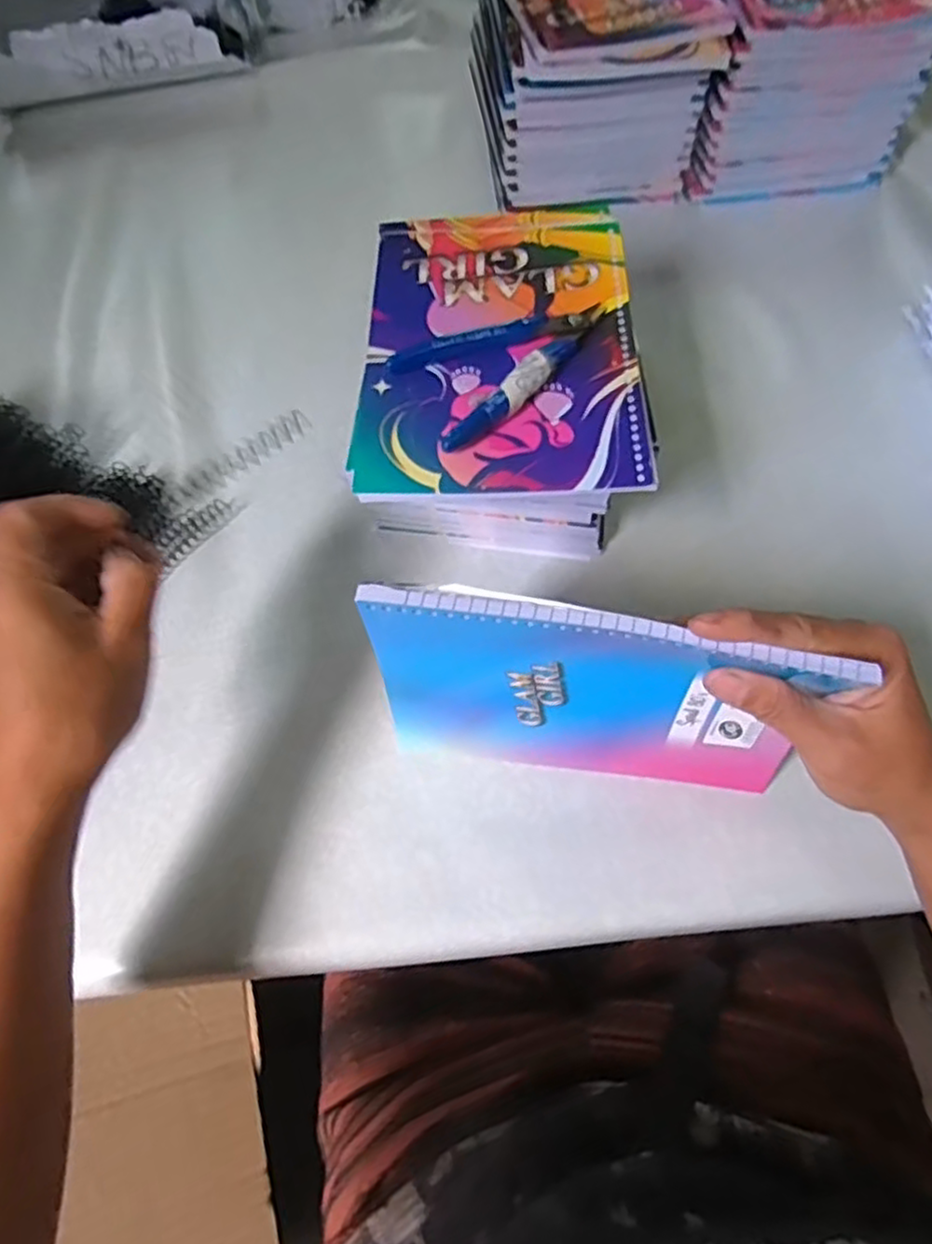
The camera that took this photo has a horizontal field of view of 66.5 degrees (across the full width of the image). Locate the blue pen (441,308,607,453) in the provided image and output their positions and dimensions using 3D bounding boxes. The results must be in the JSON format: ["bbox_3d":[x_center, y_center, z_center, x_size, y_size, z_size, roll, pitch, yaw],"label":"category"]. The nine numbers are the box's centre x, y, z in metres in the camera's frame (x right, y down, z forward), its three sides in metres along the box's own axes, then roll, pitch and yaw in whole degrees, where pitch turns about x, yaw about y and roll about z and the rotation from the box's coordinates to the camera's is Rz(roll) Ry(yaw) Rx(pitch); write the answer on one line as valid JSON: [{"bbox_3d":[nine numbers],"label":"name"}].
[{"bbox_3d":[0.033,-0.126,0.366,0.016,0.012,0.118,38,72,20],"label":"blue pen"}]

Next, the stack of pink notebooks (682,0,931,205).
[{"bbox_3d":[0.269,-0.458,0.582,0.161,0.125,0.178,2,63,5],"label":"stack of pink notebooks"}]

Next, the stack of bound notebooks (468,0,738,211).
[{"bbox_3d":[0.106,-0.470,0.603,0.175,0.121,0.204,-7,63,0],"label":"stack of bound notebooks"}]

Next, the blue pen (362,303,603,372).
[{"bbox_3d":[0.011,-0.154,0.383,0.126,0.008,0.016,-14,63,-3],"label":"blue pen"}]

